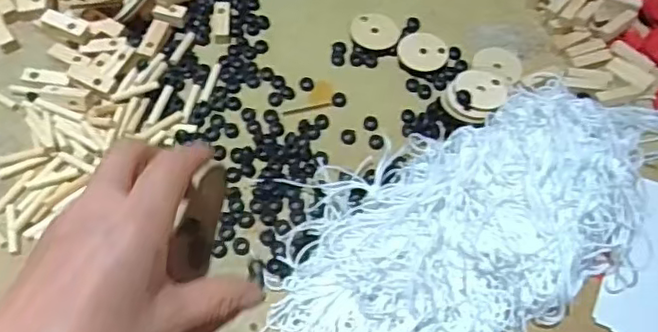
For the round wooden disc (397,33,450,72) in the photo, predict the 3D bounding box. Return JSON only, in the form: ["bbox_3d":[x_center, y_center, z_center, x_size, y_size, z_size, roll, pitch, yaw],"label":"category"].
[{"bbox_3d":[0.065,-0.079,0.429,0.033,0.008,0.029,41,67,18],"label":"round wooden disc"}]

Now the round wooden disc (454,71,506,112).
[{"bbox_3d":[0.099,-0.050,0.399,0.033,0.004,0.035,3,55,-5],"label":"round wooden disc"}]

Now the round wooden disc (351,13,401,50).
[{"bbox_3d":[0.033,-0.096,0.438,0.033,0.007,0.030,1,61,-2],"label":"round wooden disc"}]

